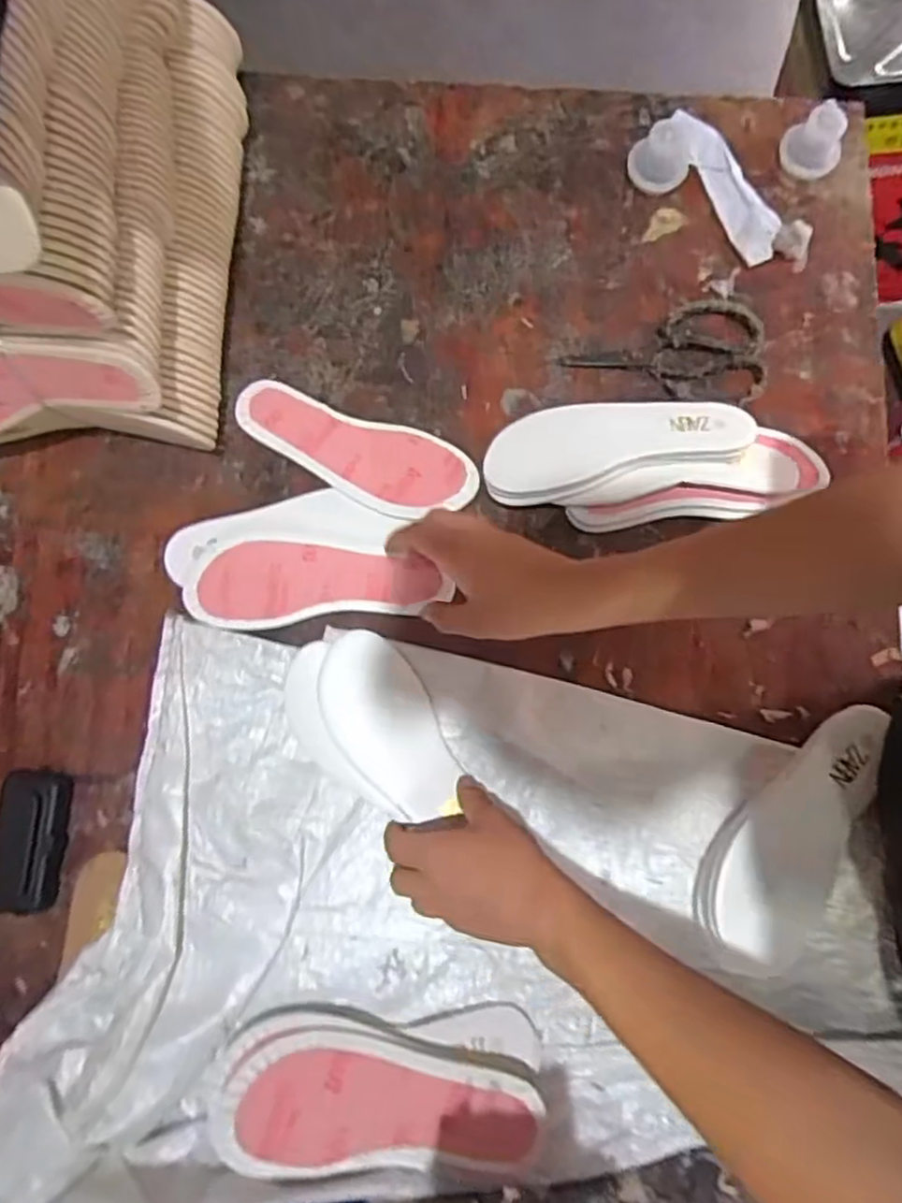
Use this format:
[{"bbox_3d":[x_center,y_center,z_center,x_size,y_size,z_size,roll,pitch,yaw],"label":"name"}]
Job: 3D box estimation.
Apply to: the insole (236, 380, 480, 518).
[{"bbox_3d":[-0.086,-0.127,0.608,0.216,0.010,0.081,19,74,5],"label":"insole"}]

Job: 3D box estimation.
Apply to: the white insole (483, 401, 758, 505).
[{"bbox_3d":[0.136,-0.133,0.590,0.215,0.019,0.077,-9,68,5],"label":"white insole"}]

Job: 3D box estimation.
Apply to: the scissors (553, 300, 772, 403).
[{"bbox_3d":[0.192,-0.226,0.632,0.176,0.008,0.096,1,79,-1],"label":"scissors"}]

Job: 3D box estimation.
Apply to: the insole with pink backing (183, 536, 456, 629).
[{"bbox_3d":[-0.113,-0.016,0.585,0.208,0.013,0.070,-1,79,1],"label":"insole with pink backing"}]

